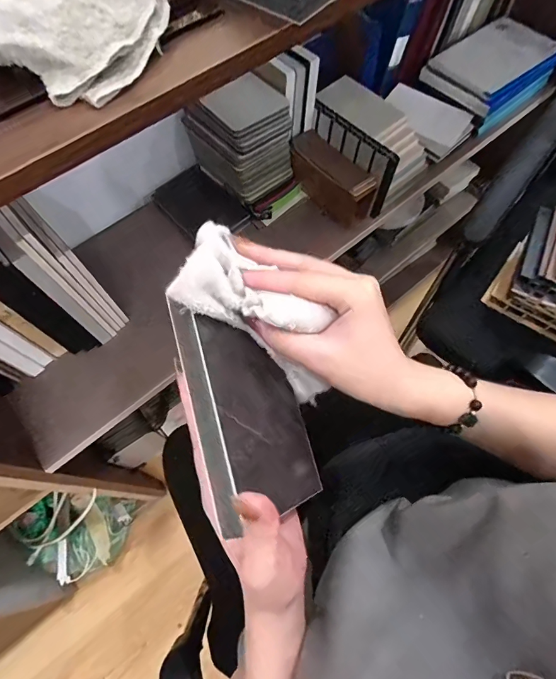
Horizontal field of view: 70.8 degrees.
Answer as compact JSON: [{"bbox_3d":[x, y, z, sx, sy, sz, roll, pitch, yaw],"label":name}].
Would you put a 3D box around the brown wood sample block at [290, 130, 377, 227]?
[{"bbox_3d":[0.084,-0.264,0.653,0.051,0.085,0.160,-42,70,-15],"label":"brown wood sample block"}]

